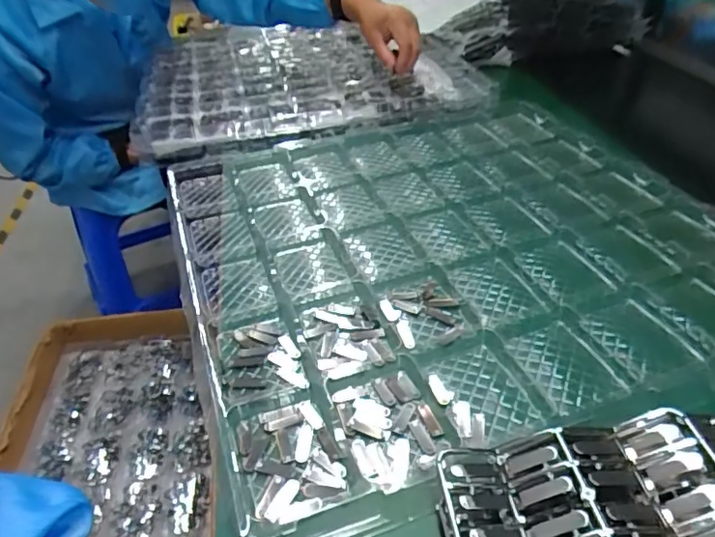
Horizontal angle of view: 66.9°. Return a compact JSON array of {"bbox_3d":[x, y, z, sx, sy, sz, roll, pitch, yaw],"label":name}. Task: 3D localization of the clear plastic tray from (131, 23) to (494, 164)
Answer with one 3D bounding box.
[{"bbox_3d":[-0.097,-0.335,0.917,0.500,0.056,0.528,-13,38,-10],"label":"clear plastic tray"}]

